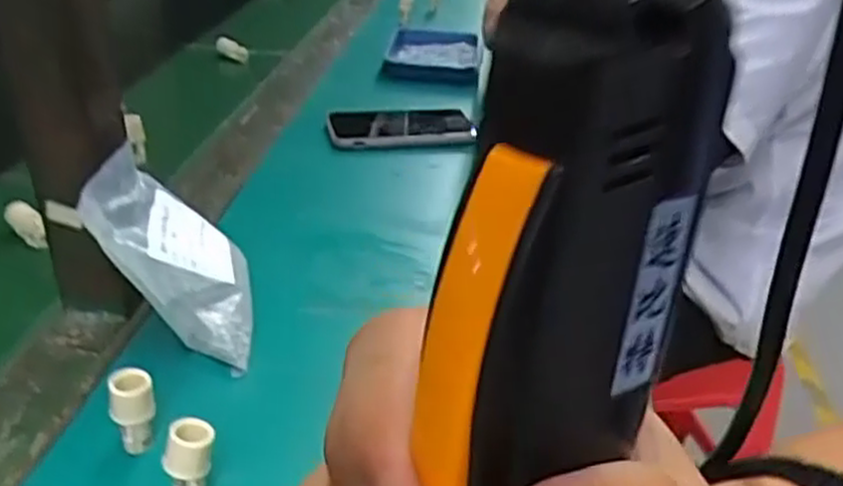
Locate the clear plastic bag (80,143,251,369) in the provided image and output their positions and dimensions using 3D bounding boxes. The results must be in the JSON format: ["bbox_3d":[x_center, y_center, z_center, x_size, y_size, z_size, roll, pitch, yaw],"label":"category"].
[{"bbox_3d":[-0.144,0.004,0.452,0.038,0.120,0.104,-33,34,16],"label":"clear plastic bag"}]

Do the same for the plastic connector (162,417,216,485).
[{"bbox_3d":[-0.104,0.104,0.353,0.022,0.047,0.019,-7,33,-15],"label":"plastic connector"}]

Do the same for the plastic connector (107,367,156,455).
[{"bbox_3d":[-0.140,0.082,0.379,0.020,0.041,0.015,-14,35,-25],"label":"plastic connector"}]

